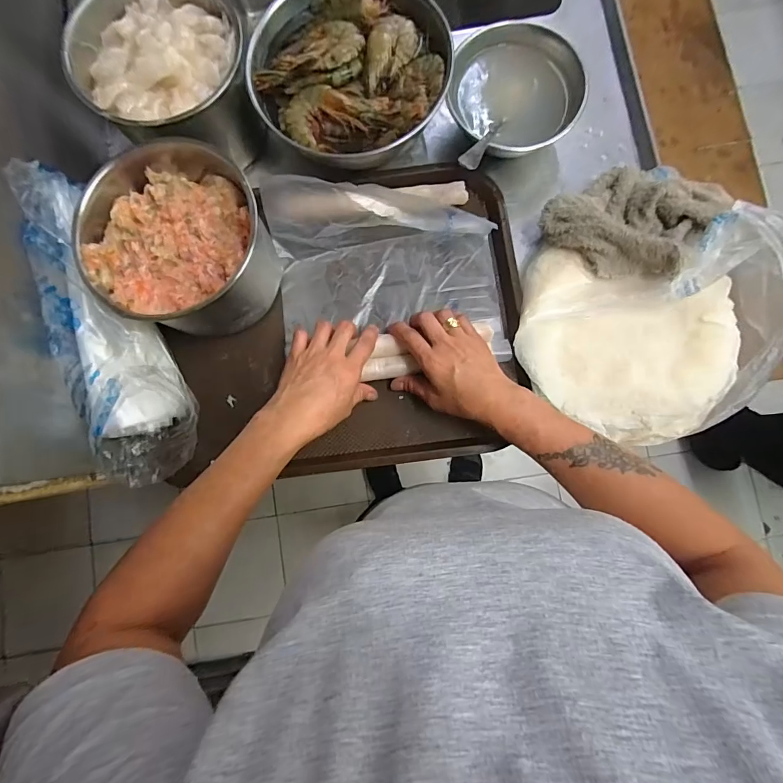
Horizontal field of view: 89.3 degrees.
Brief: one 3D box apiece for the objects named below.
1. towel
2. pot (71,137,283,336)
[{"bbox_3d":[0.263,-0.199,0.436,0.146,0.045,0.132,36,87,5],"label":"towel"},{"bbox_3d":[-0.222,-0.165,0.423,0.166,0.097,0.194,-36,84,-2],"label":"pot"}]

